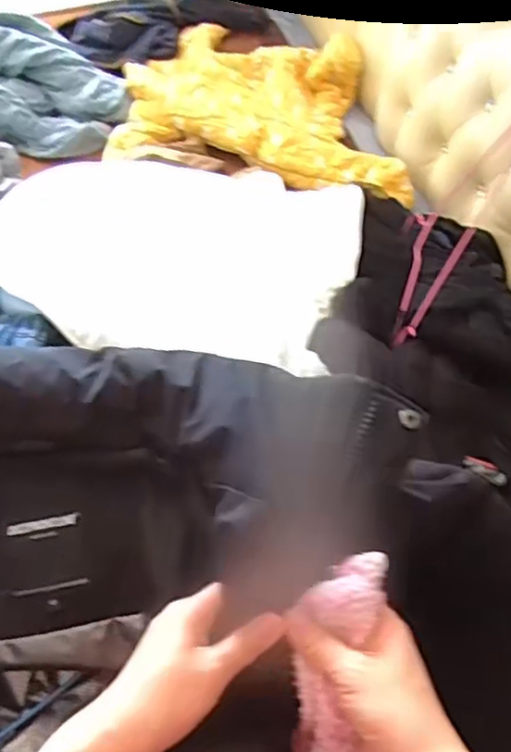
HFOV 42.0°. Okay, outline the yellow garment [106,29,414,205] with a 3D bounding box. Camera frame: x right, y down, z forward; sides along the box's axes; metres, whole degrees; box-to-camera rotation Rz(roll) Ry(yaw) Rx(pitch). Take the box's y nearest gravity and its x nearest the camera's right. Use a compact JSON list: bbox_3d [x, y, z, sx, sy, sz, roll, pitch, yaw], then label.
[{"bbox_3d":[0.031,-0.557,1.361,0.597,0.096,0.480,11,55,4],"label":"yellow garment"}]

